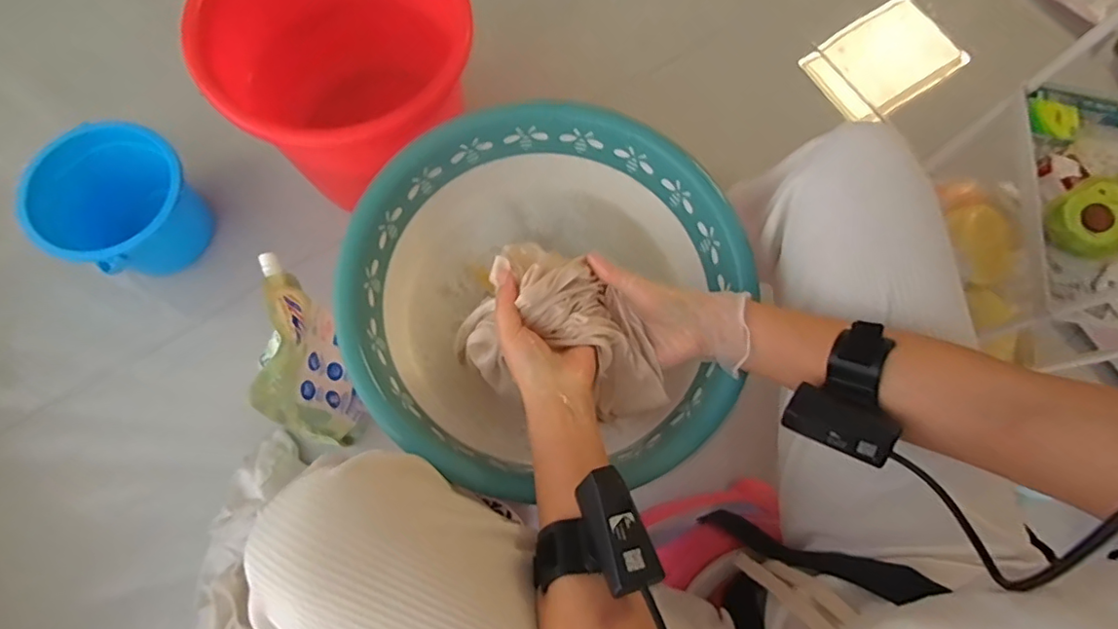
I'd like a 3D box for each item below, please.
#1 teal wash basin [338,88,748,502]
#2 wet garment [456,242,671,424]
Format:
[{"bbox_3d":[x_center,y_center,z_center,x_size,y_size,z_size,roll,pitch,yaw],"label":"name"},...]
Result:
[{"bbox_3d":[-0.012,-0.018,0.537,0.348,0.118,0.355,1,75,-2],"label":"teal wash basin"},{"bbox_3d":[0.008,0.029,0.485,0.180,0.099,0.119,36,76,8],"label":"wet garment"}]

